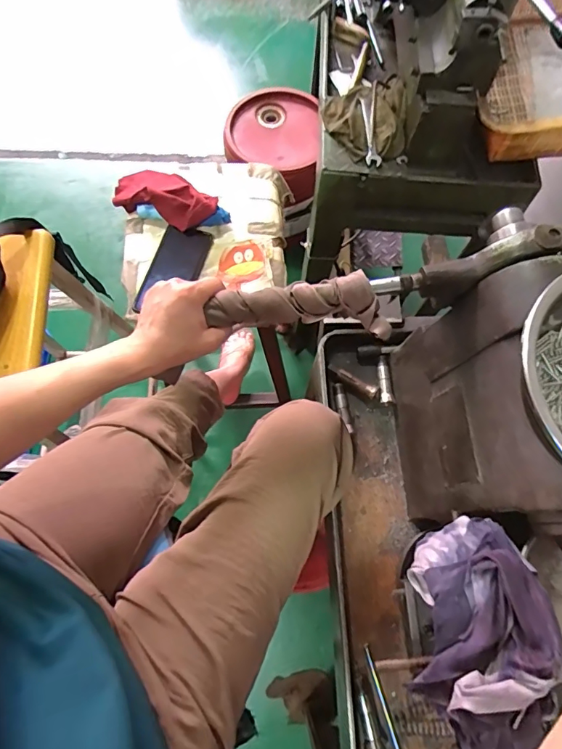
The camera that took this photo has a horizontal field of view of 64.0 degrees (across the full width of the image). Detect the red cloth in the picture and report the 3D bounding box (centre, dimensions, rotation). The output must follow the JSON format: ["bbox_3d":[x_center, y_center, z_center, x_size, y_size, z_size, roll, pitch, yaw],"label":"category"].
[{"bbox_3d":[-0.187,-0.287,0.735,0.174,0.049,0.083,21,71,6],"label":"red cloth"}]

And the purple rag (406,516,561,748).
[{"bbox_3d":[0.151,0.197,0.347,0.086,0.069,0.166,6,70,1],"label":"purple rag"}]

